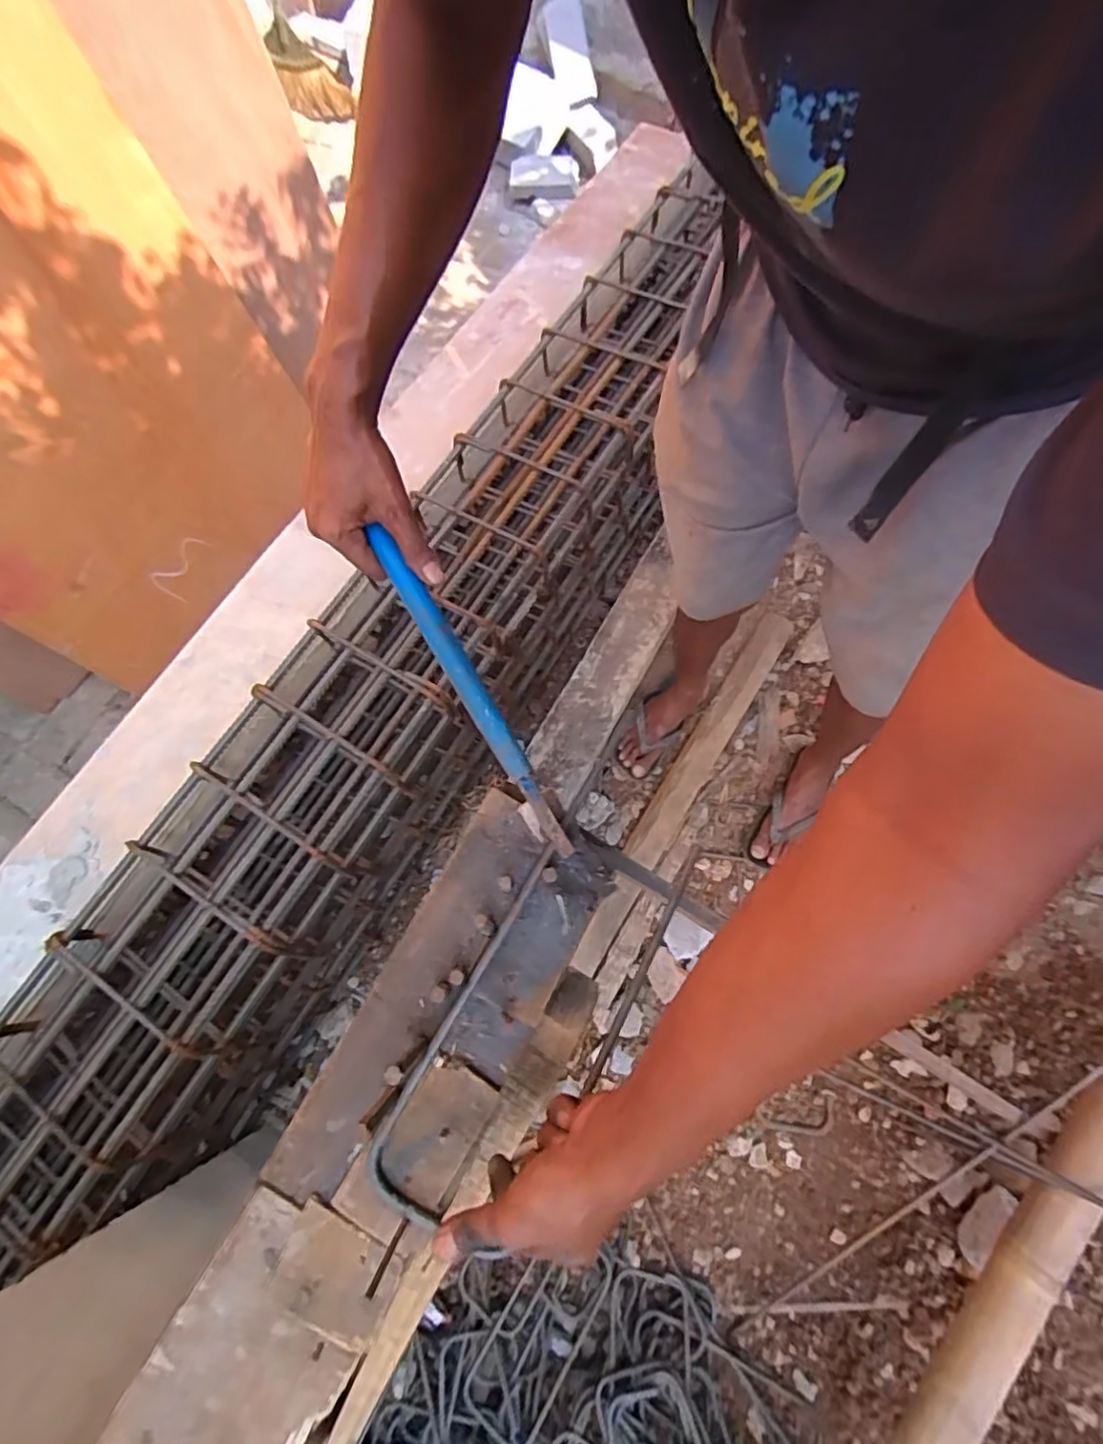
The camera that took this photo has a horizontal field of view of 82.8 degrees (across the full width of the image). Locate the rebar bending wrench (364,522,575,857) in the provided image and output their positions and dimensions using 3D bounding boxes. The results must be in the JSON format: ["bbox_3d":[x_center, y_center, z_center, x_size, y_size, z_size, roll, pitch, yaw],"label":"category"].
[{"bbox_3d":[-0.066,-0.030,0.494,0.018,0.019,0.300,-30,80,-8],"label":"rebar bending wrench"}]

